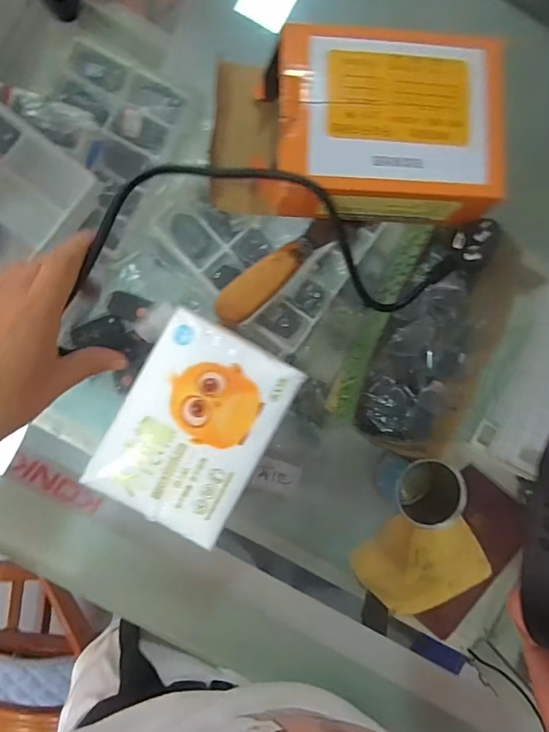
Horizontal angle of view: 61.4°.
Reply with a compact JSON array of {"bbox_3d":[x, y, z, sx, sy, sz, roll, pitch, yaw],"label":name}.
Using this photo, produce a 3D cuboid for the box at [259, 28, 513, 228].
[{"bbox_3d":[0.067,-0.159,0.309,0.167,0.040,0.125,-3,90,-4],"label":"box"}]

